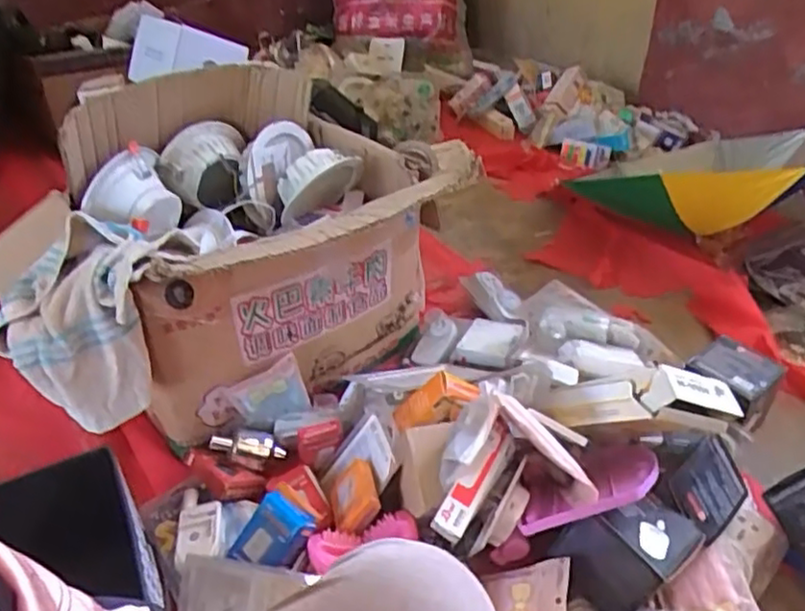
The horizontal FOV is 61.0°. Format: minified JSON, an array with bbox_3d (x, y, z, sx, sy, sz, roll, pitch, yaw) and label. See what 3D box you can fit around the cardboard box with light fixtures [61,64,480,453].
[{"bbox_3d":[-0.239,-0.107,1.145,0.477,0.402,0.593,-21,43,-23],"label":"cardboard box with light fixtures"}]

